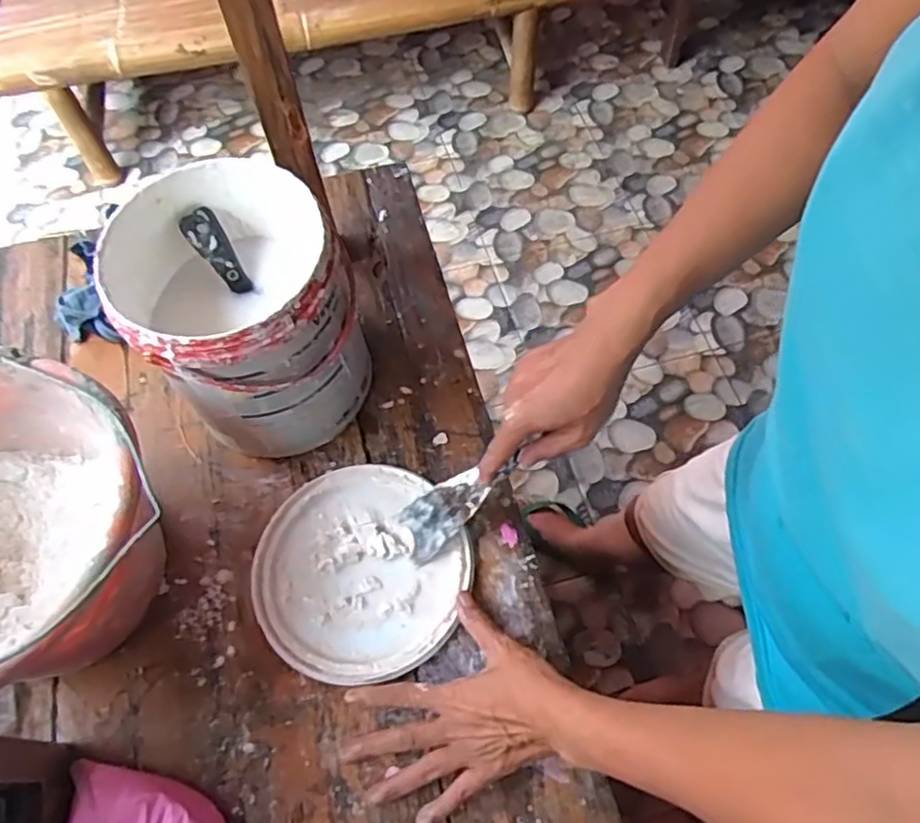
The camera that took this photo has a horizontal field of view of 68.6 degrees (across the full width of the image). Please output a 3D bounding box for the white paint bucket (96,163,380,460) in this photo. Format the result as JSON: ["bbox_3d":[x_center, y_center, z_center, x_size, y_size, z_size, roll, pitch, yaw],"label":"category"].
[{"bbox_3d":[-0.176,-0.072,0.574,0.161,0.191,0.176,-1,60,2],"label":"white paint bucket"}]

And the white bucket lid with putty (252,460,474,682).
[{"bbox_3d":[-0.084,0.132,0.560,0.166,0.015,0.174,-1,60,2],"label":"white bucket lid with putty"}]

